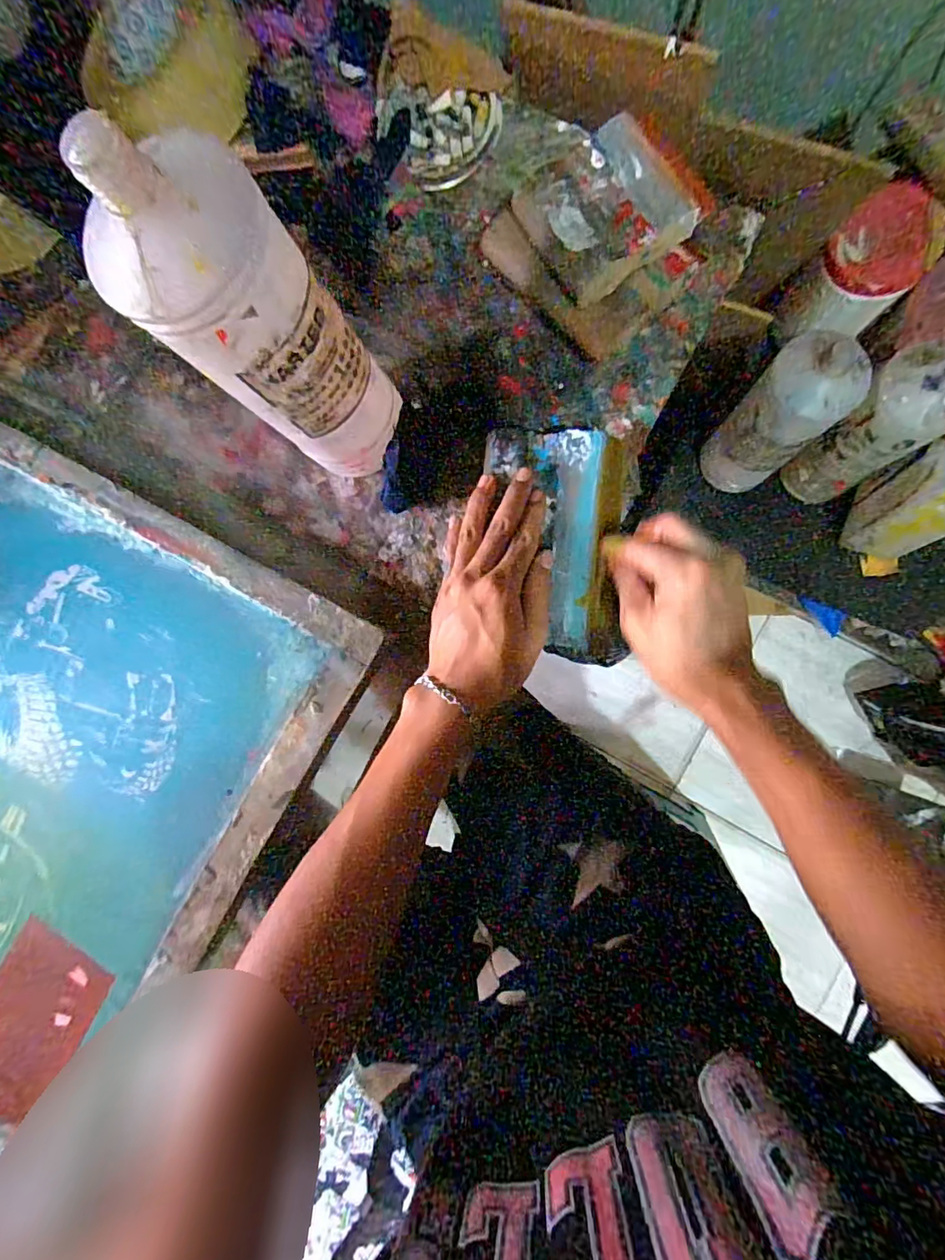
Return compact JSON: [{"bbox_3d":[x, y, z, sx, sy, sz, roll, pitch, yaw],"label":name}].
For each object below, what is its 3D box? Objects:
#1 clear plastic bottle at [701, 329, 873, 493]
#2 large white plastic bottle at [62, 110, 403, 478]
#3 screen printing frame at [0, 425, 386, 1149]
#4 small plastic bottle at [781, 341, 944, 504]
[{"bbox_3d":[0.315,-0.217,0.549,0.072,0.203,0.082,-41,83,3],"label":"clear plastic bottle"},{"bbox_3d":[-0.110,-0.160,0.288,0.083,0.202,0.078,37,91,7],"label":"large white plastic bottle"},{"bbox_3d":[-0.385,0.131,0.414,0.448,0.047,0.524,28,90,7],"label":"screen printing frame"},{"bbox_3d":[0.399,-0.197,0.528,0.079,0.208,0.063,41,92,7],"label":"small plastic bottle"}]

